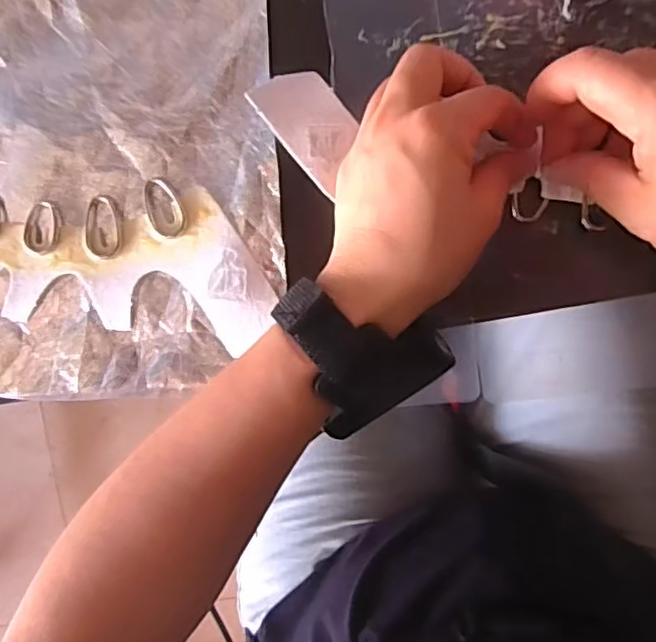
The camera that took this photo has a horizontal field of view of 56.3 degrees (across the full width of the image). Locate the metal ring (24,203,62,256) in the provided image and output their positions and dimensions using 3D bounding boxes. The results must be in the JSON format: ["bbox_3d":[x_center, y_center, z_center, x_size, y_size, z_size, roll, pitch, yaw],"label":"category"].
[{"bbox_3d":[-0.152,-0.049,0.327,0.021,0.004,0.027,6,95,6],"label":"metal ring"}]

